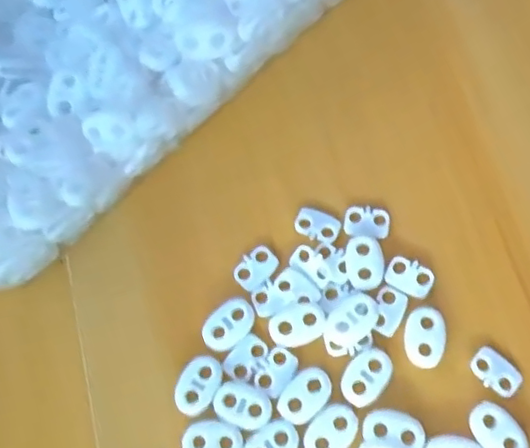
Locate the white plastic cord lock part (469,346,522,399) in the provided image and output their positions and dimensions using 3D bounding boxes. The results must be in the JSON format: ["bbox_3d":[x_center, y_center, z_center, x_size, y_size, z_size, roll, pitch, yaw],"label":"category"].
[{"bbox_3d":[0.087,0.056,0.220,0.018,0.004,0.013,42,82,16],"label":"white plastic cord lock part"}]

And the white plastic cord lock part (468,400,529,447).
[{"bbox_3d":[0.085,0.076,0.211,0.016,0.005,0.022,-36,73,-5],"label":"white plastic cord lock part"}]

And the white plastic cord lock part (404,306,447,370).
[{"bbox_3d":[0.061,0.043,0.224,0.015,0.005,0.023,8,74,8],"label":"white plastic cord lock part"}]

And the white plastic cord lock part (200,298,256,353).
[{"bbox_3d":[-0.014,0.039,0.230,0.023,0.004,0.015,-41,73,-7],"label":"white plastic cord lock part"}]

